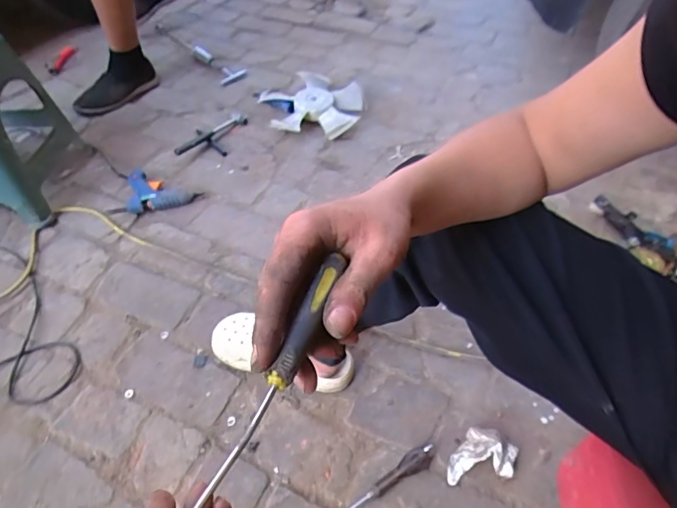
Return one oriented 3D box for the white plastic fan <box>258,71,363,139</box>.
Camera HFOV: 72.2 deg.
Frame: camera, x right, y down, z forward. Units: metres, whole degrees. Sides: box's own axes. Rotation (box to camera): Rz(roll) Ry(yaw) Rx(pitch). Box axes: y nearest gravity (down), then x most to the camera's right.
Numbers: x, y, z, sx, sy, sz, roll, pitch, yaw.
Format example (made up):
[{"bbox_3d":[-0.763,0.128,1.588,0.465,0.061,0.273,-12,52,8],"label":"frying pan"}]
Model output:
[{"bbox_3d":[-0.076,-0.447,1.362,0.294,0.055,0.282,0,49,0],"label":"white plastic fan"}]

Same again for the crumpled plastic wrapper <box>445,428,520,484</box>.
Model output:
[{"bbox_3d":[0.224,0.324,0.722,0.086,0.036,0.101,29,54,24],"label":"crumpled plastic wrapper"}]

